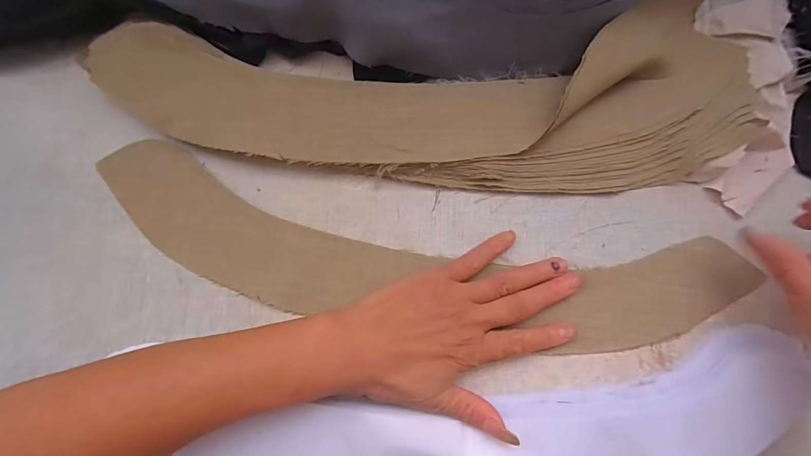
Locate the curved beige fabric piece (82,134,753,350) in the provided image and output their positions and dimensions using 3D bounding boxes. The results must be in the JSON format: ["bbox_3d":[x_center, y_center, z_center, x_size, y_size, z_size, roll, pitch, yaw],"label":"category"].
[{"bbox_3d":[0.013,0.021,0.291,0.459,0.008,0.096,8,85,1],"label":"curved beige fabric piece"}]

